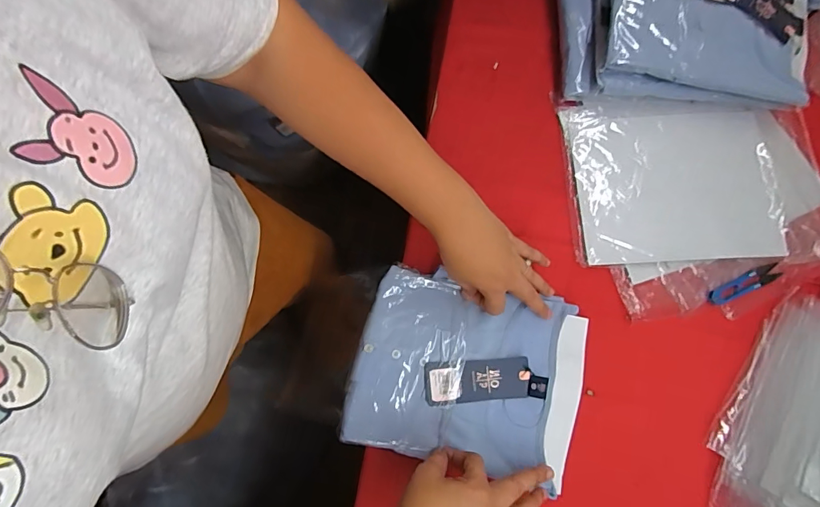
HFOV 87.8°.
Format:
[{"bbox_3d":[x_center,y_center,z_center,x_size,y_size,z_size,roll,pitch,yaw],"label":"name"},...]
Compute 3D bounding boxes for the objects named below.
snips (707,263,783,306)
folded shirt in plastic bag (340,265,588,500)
[{"bbox_3d":[0.416,0.038,0.530,0.096,0.004,0.023,-23,79,-4],"label":"snips"},{"bbox_3d":[0.070,0.140,0.498,0.256,0.036,0.206,14,79,4],"label":"folded shirt in plastic bag"}]

